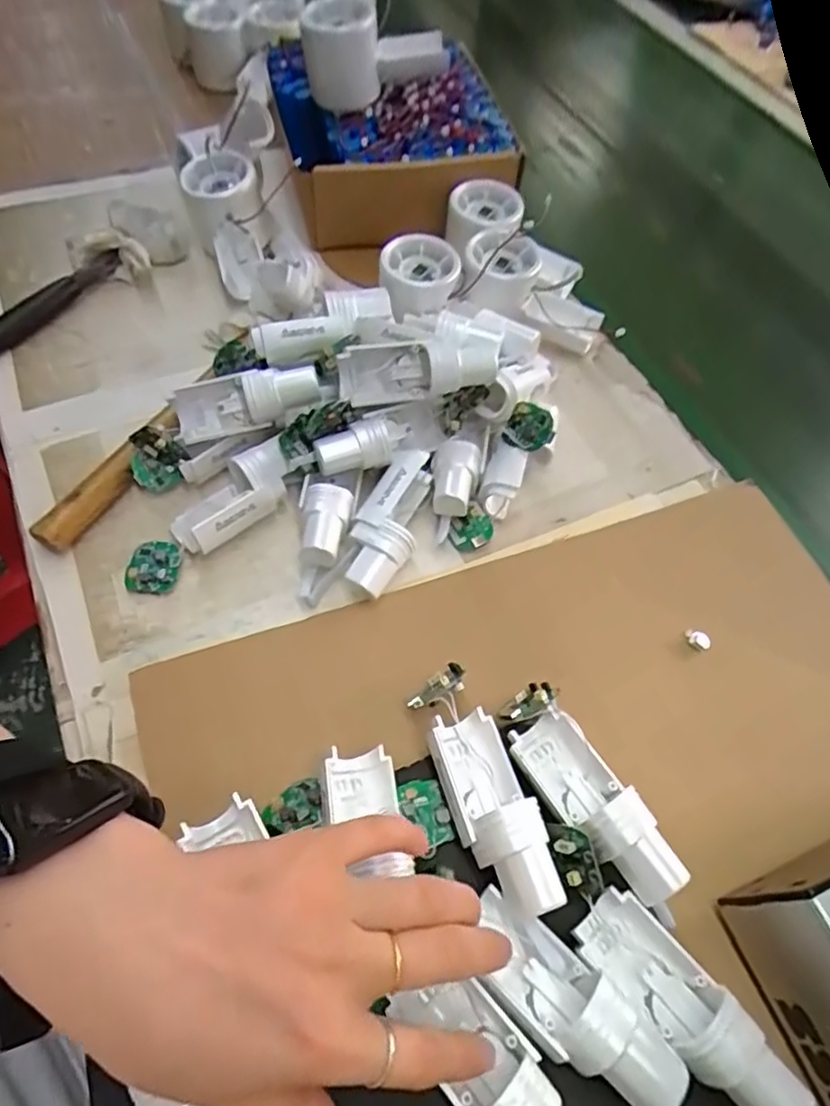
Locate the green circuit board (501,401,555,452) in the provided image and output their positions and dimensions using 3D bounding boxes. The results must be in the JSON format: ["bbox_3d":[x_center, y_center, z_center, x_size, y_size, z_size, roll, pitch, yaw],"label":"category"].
[{"bbox_3d":[0.071,-0.079,0.400,0.034,0.005,0.029,23,97,37],"label":"green circuit board"}]

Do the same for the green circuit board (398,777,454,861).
[{"bbox_3d":[0.005,0.125,0.304,0.020,0.008,0.032,-15,62,-13],"label":"green circuit board"}]

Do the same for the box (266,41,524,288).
[{"bbox_3d":[-0.023,-0.365,0.576,0.190,0.090,0.199,-8,61,-10],"label":"box"}]

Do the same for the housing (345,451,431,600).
[{"bbox_3d":[-0.016,-0.019,0.382,0.034,0.036,0.089,16,60,4],"label":"housing"}]

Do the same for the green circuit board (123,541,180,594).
[{"bbox_3d":[-0.154,0.008,0.375,0.027,0.008,0.032,4,60,-3],"label":"green circuit board"}]

